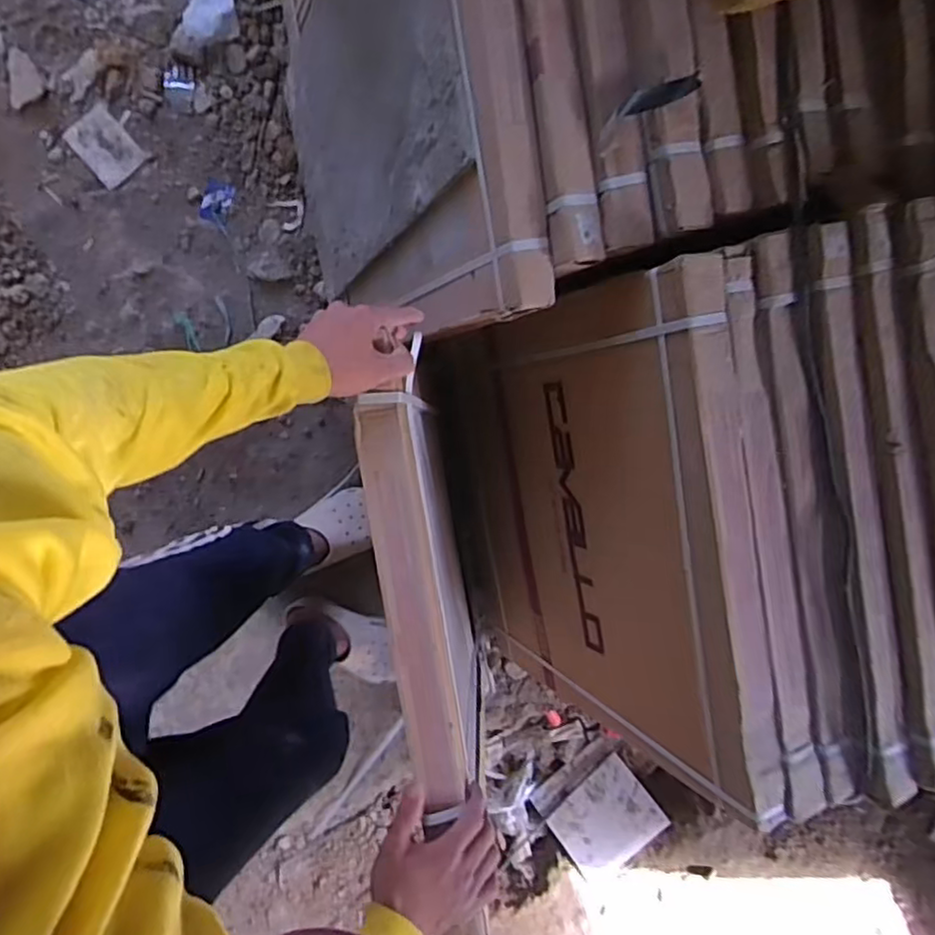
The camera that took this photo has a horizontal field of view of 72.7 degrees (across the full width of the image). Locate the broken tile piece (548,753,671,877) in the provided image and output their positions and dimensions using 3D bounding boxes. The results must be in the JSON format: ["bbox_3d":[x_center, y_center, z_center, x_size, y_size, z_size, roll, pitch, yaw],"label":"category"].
[{"bbox_3d":[0.304,0.771,1.388,0.215,0.014,0.171,-37,72,-7],"label":"broken tile piece"}]

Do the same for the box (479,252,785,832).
[{"bbox_3d":[0.147,0.073,0.882,0.035,0.555,0.581,-16,100,-24],"label":"box"}]

